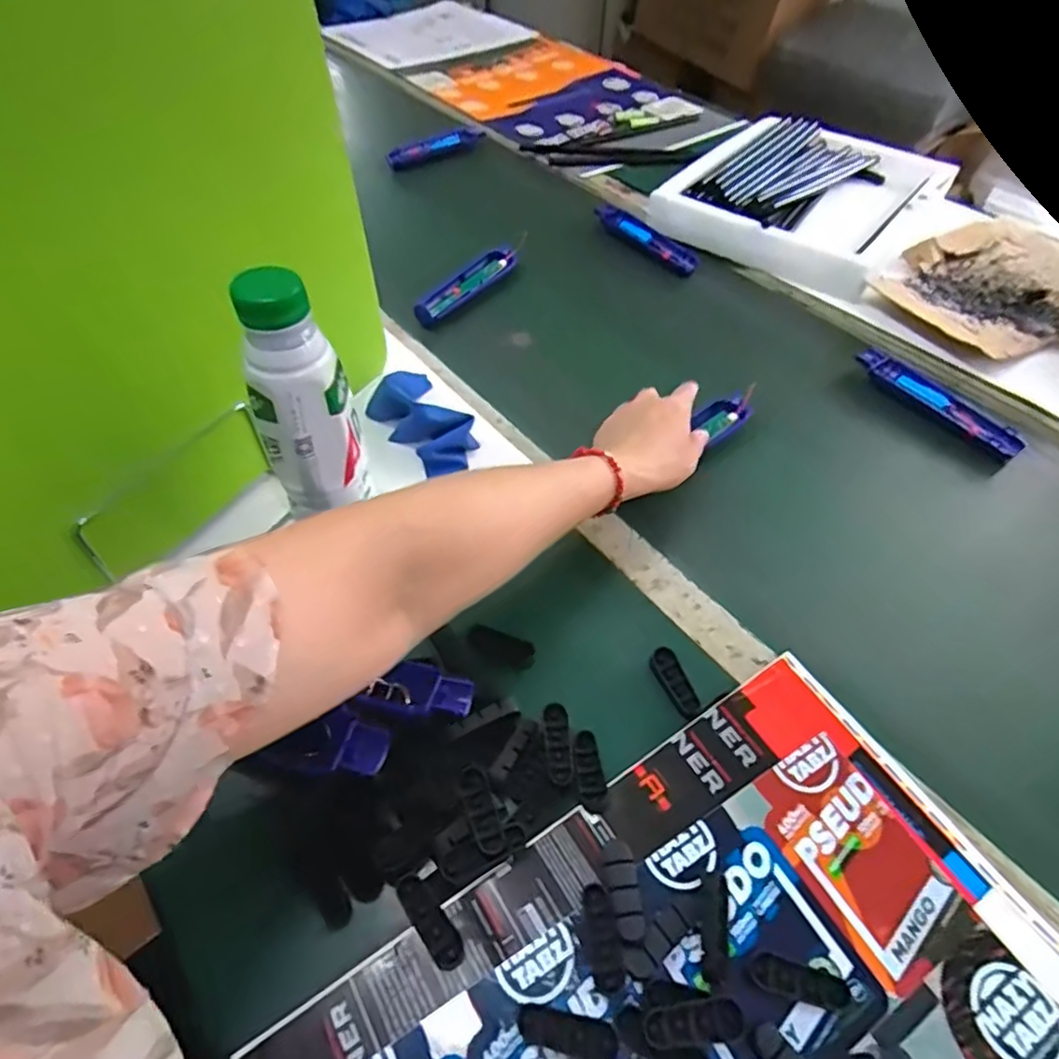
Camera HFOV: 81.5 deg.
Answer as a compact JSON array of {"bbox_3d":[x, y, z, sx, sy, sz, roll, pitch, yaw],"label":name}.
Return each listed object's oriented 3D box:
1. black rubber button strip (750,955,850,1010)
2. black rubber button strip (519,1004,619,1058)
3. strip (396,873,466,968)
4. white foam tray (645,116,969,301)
[{"bbox_3d":[0.134,0.226,0.307,0.047,0.009,0.014,12,51,6],"label":"black rubber button strip"},{"bbox_3d":[0.018,0.238,0.292,0.045,0.009,0.015,11,51,5],"label":"black rubber button strip"},{"bbox_3d":[-0.051,0.203,0.319,0.015,0.007,0.048,-32,59,-26],"label":"strip"},{"bbox_3d":[0.379,-0.456,0.844,0.310,0.061,0.391,33,56,22],"label":"white foam tray"}]

